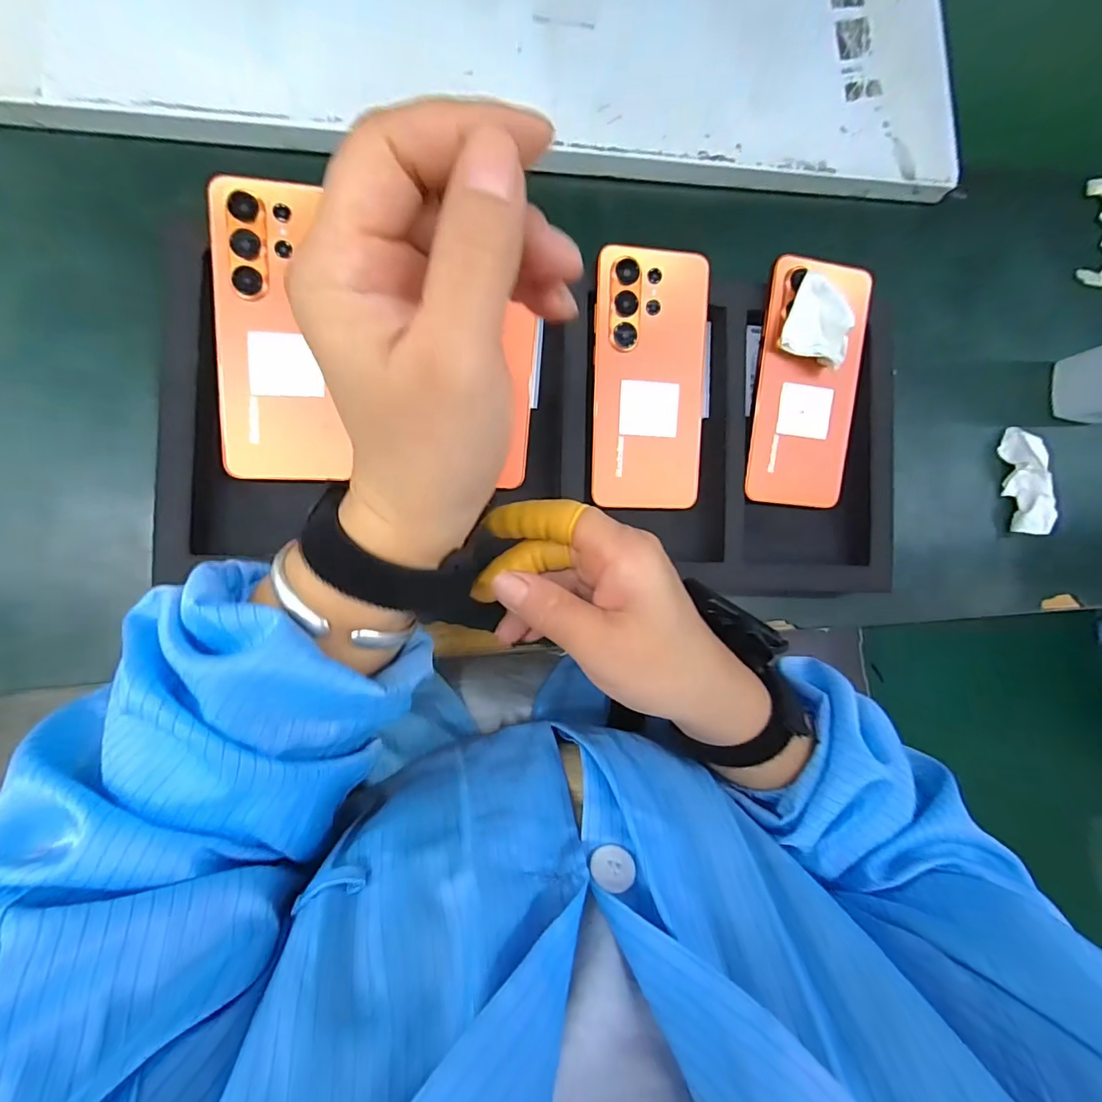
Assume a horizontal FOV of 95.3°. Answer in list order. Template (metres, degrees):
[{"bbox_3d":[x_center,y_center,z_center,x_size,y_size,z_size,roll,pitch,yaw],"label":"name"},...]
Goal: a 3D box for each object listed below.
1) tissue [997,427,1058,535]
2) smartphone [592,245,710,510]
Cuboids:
[{"bbox_3d":[0.397,-0.058,0.421,0.022,0.033,0.089,-14,90,-9],"label":"tissue"},{"bbox_3d":[0.067,-0.113,0.341,0.077,0.005,0.165,0,99,-9],"label":"smartphone"}]

